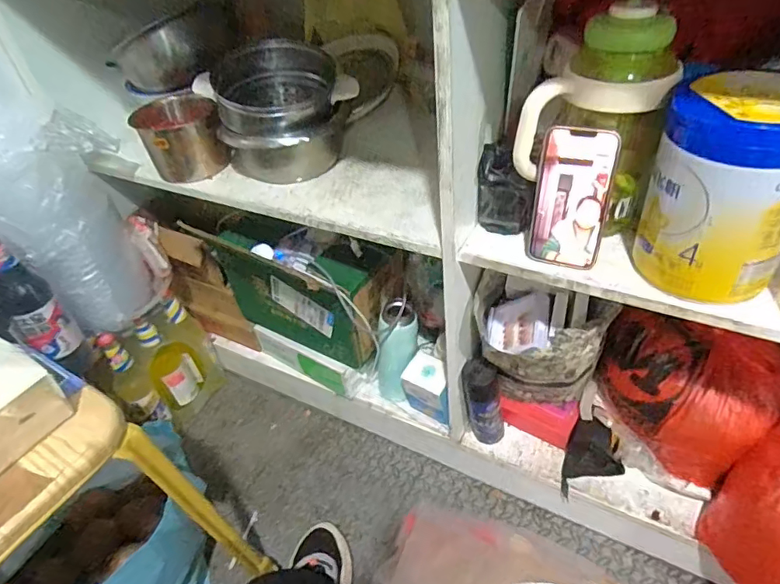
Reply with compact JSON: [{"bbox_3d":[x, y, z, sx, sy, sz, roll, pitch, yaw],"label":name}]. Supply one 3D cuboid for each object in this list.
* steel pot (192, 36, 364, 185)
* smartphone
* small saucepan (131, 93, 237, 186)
[{"bbox_3d":[-0.170,-0.276,0.792,0.182,0.155,0.169,-4,42,4],"label":"steel pot"},{"bbox_3d":[0.189,-0.095,0.541,0.073,0.148,0.006,13,32,21],"label":"smartphone"},{"bbox_3d":[-0.336,-0.249,0.832,0.116,0.106,0.110,-28,45,-22],"label":"small saucepan"}]

